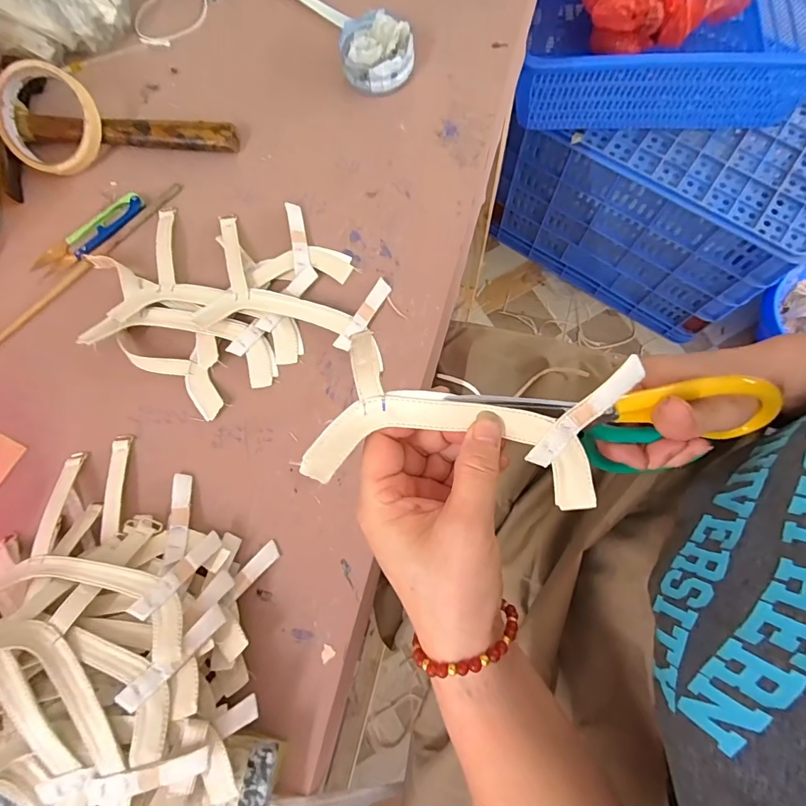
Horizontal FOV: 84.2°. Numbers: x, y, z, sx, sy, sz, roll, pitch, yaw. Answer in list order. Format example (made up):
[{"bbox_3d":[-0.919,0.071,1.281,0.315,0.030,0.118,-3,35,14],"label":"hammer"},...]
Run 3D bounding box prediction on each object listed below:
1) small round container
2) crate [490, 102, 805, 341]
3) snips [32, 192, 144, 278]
[{"bbox_3d":[-0.026,-0.340,0.432,0.067,0.031,0.074,-17,77,-2],"label":"small round container"},{"bbox_3d":[0.534,-0.474,0.968,0.548,0.369,0.361,33,81,9],"label":"crate"},{"bbox_3d":[-0.292,-0.158,0.415,0.114,0.007,0.036,-40,79,-7],"label":"snips"}]

